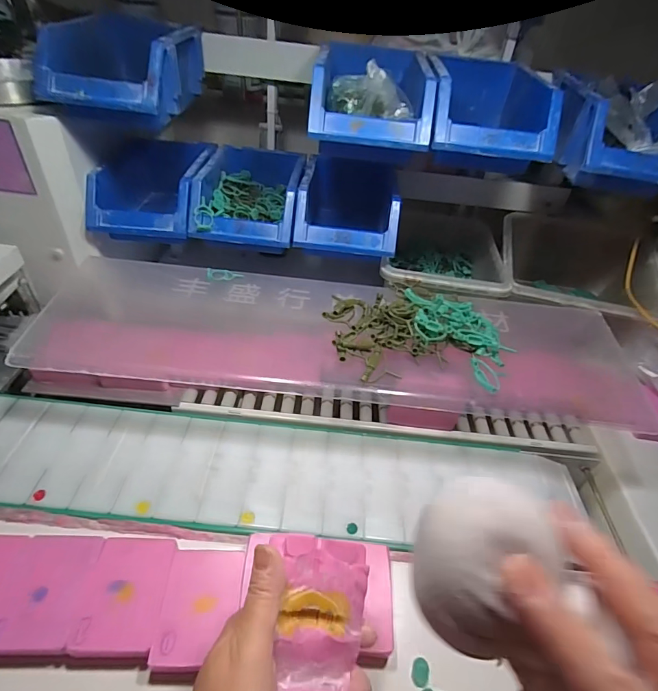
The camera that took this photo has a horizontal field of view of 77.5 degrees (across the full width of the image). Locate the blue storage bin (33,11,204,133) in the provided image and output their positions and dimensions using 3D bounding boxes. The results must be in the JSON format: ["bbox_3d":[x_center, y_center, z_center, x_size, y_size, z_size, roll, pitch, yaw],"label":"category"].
[{"bbox_3d":[-0.222,-0.304,0.456,0.129,0.075,0.175,6,42,-1],"label":"blue storage bin"}]

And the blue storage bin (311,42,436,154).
[{"bbox_3d":[0.047,-0.281,0.455,0.122,0.064,0.184,6,42,-1],"label":"blue storage bin"}]

